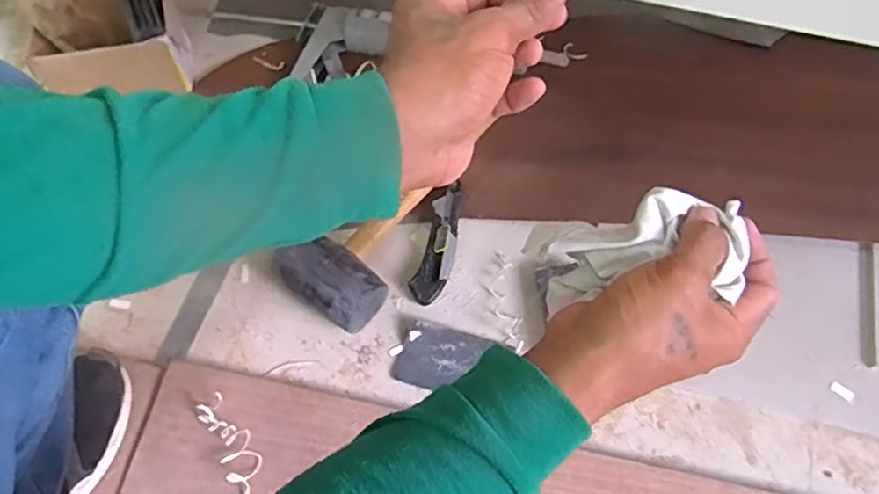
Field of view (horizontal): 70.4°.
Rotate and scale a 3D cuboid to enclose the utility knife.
[{"bbox_3d":[0.001,-0.002,0.703,0.037,0.025,0.140,14,66,4],"label":"utility knife"}]

